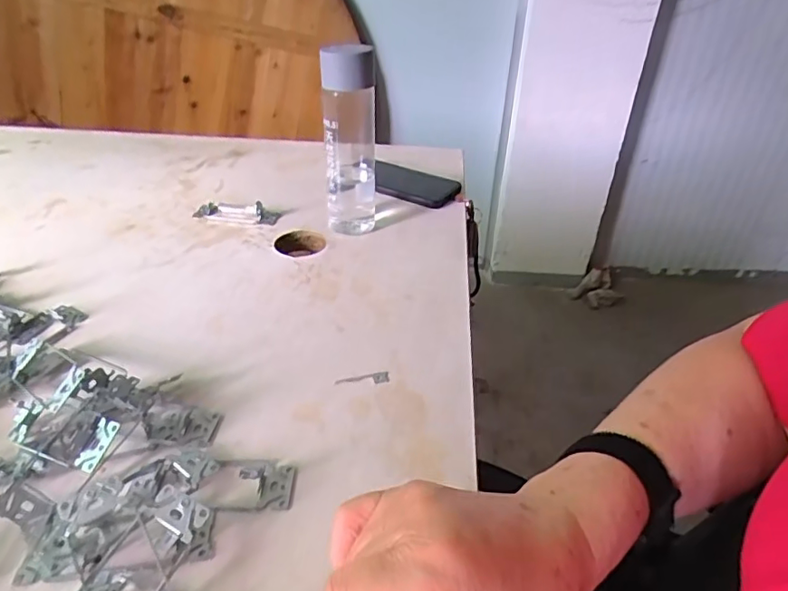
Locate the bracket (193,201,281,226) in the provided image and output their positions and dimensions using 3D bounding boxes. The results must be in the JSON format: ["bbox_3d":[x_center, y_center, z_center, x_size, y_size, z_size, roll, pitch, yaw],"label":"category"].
[{"bbox_3d":[-0.194,-0.108,0.661,0.103,0.023,0.034,8,36,8],"label":"bracket"}]

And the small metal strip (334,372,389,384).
[{"bbox_3d":[-0.026,0.068,0.444,0.044,0.004,0.012,-4,36,-8],"label":"small metal strip"}]

